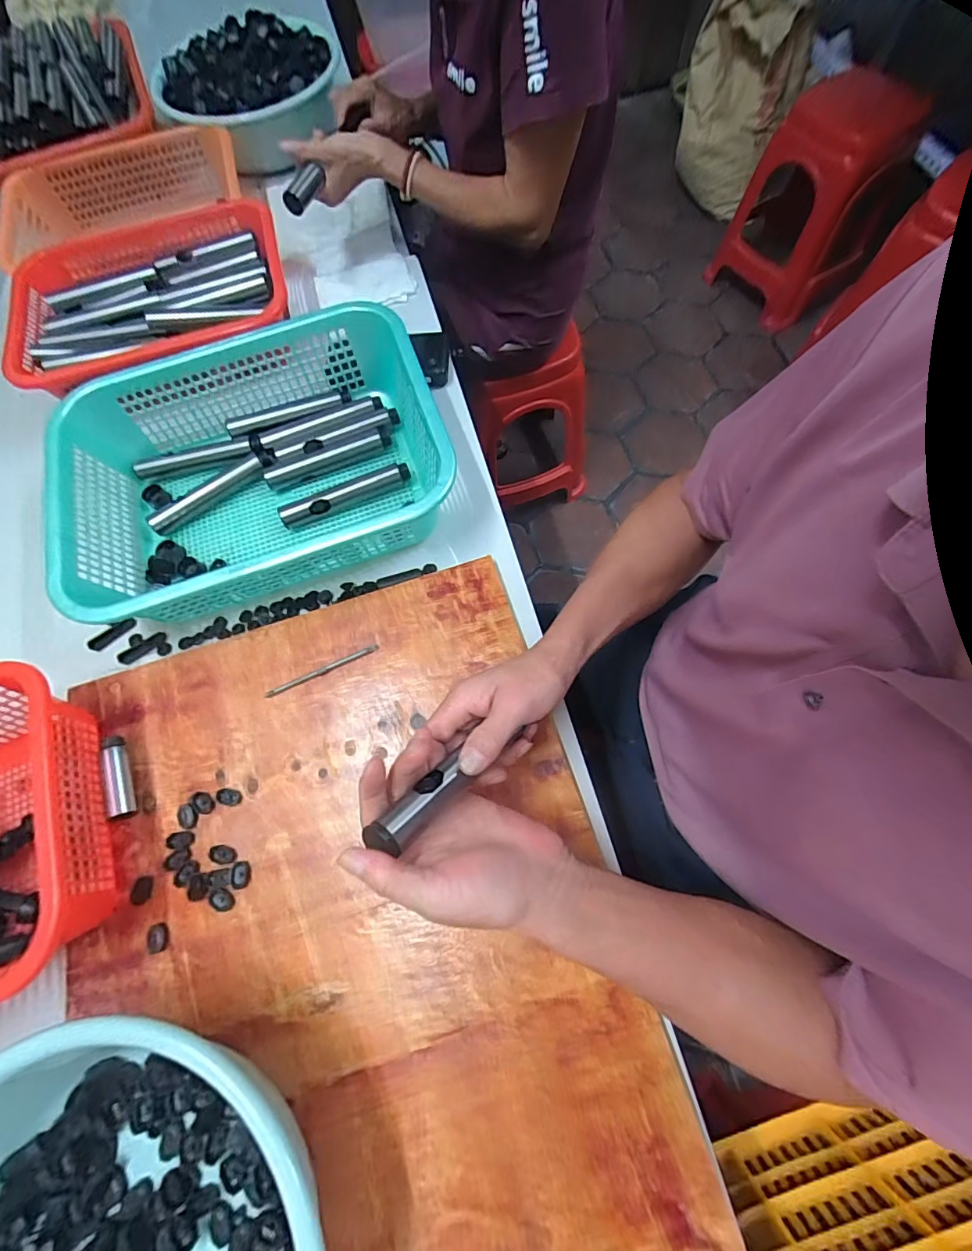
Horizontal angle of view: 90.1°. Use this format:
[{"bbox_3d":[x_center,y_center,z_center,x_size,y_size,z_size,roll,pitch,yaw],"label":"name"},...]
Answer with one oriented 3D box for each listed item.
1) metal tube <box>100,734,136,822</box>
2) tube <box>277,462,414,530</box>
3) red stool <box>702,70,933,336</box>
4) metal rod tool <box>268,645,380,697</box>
[{"bbox_3d":[-0.341,0.143,0.448,0.021,0.021,0.075,-22,69,-6],"label":"metal tube"},{"bbox_3d":[-0.158,-0.146,0.549,0.149,0.019,0.019,-23,69,-6],"label":"tube"},{"bbox_3d":[0.899,-1.168,1.329,0.362,0.403,0.333,-38,72,-11],"label":"red stool"},{"bbox_3d":[-0.163,0.045,0.483,0.117,0.004,0.007,-23,69,-6],"label":"metal rod tool"}]

